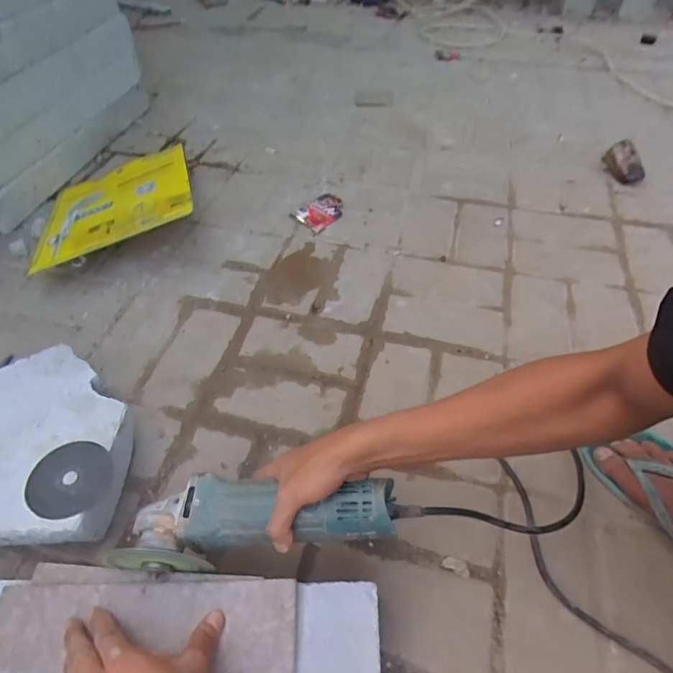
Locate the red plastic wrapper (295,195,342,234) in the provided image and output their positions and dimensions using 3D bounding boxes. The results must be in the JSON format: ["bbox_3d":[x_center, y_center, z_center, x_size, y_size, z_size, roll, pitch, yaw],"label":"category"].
[{"bbox_3d":[-0.029,-0.276,0.976,0.077,0.022,0.107,32,56,23],"label":"red plastic wrapper"}]

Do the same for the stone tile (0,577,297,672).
[{"bbox_3d":[-0.172,0.258,0.401,0.267,0.011,0.076,2,50,0],"label":"stone tile"}]

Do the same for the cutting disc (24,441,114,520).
[{"bbox_3d":[-0.303,0.162,0.509,0.085,0.007,0.086,4,50,-5],"label":"cutting disc"}]

